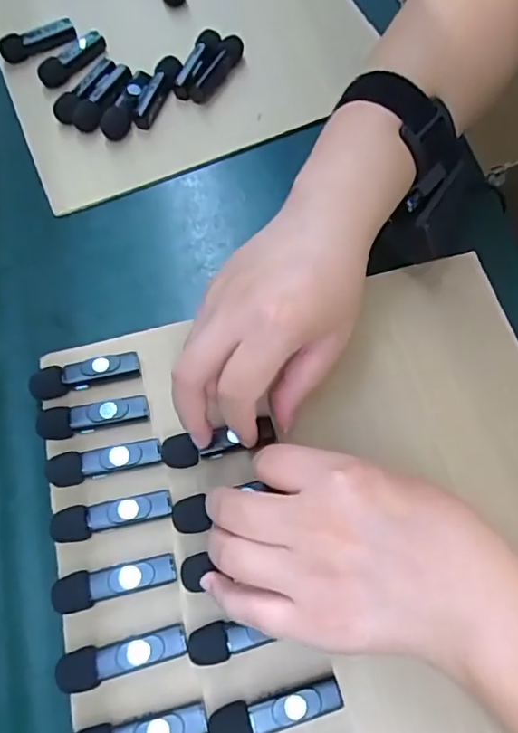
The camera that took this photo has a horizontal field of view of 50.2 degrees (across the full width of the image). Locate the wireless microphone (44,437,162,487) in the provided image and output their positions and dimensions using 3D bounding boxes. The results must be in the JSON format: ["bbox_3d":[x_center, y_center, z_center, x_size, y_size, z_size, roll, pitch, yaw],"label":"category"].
[{"bbox_3d":[-0.089,0.055,0.320,0.064,0.009,0.018,-11,67,-1],"label":"wireless microphone"}]

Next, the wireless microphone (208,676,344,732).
[{"bbox_3d":[0.008,0.169,0.271,0.064,0.018,0.018,-15,67,-3],"label":"wireless microphone"}]

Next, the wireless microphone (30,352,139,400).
[{"bbox_3d":[-0.108,0.005,0.344,0.066,0.016,0.018,-14,67,-3],"label":"wireless microphone"}]

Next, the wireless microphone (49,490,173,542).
[{"bbox_3d":[-0.082,0.083,0.307,0.066,0.010,0.018,-11,67,-1],"label":"wireless microphone"}]

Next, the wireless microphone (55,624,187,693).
[{"bbox_3d":[-0.069,0.148,0.282,0.063,0.013,0.018,-15,67,-3],"label":"wireless microphone"}]

